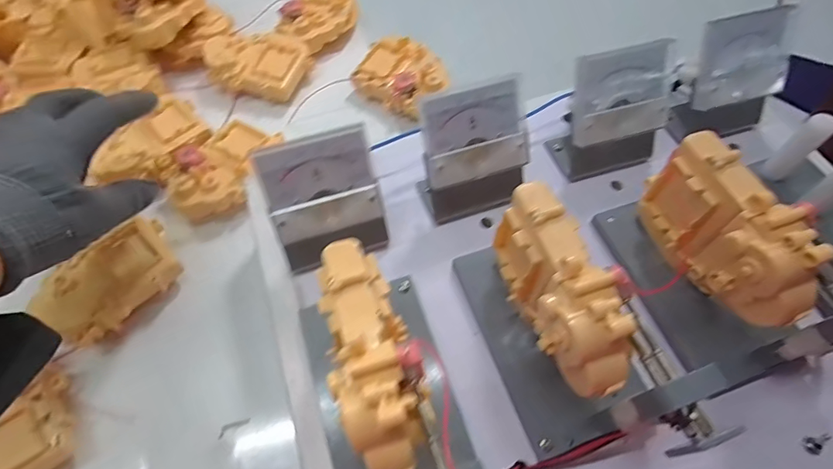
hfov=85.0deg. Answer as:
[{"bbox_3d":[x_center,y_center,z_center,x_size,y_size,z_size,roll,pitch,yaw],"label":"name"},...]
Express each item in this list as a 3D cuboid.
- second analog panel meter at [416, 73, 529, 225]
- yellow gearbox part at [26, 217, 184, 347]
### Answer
[{"bbox_3d":[0.035,-0.051,0.287,0.068,0.075,0.045,-19,62,-9],"label":"second analog panel meter"},{"bbox_3d":[-0.223,0.033,0.341,0.062,0.041,0.089,37,68,20],"label":"yellow gearbox part"}]

